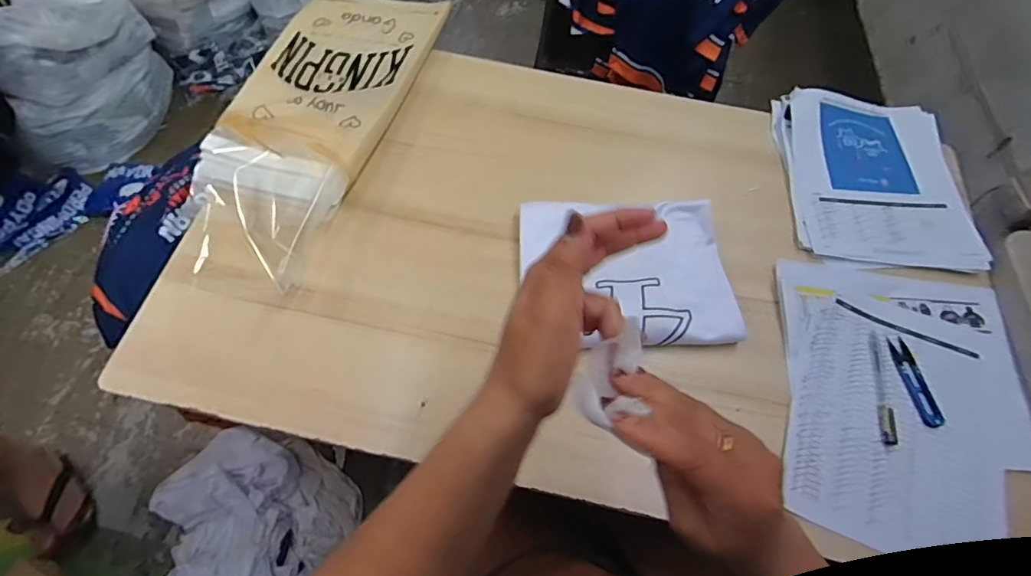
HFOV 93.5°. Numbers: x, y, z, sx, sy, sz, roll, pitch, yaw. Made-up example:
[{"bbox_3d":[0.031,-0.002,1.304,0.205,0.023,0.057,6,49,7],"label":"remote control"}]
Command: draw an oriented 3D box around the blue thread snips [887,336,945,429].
[{"bbox_3d":[0.451,0.104,0.548,0.024,0.007,0.103,0,59,-4],"label":"blue thread snips"}]

